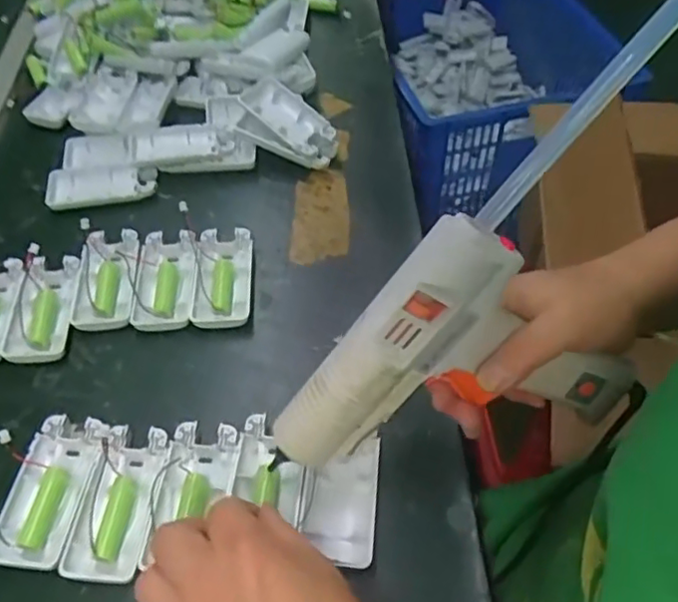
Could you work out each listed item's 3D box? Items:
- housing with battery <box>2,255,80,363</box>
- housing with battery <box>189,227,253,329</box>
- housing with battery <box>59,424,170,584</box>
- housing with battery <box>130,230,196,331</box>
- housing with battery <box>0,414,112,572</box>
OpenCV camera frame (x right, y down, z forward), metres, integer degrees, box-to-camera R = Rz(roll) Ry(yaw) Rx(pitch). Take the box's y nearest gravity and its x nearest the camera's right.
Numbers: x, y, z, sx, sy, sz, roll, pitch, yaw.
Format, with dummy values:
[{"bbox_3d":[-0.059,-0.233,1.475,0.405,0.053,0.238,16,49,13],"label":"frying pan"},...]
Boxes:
[{"bbox_3d":[-0.230,0.004,0.479,0.043,0.015,0.097,-5,53,-5],"label":"housing with battery"},{"bbox_3d":[-0.092,-0.020,0.495,0.044,0.019,0.095,-1,52,-2],"label":"housing with battery"},{"bbox_3d":[-0.138,0.124,0.385,0.042,0.016,0.094,4,52,2],"label":"housing with battery"},{"bbox_3d":[-0.139,-0.019,0.493,0.045,0.015,0.094,-3,52,-4],"label":"housing with battery"},{"bbox_3d":[-0.182,0.120,0.391,0.049,0.016,0.094,6,52,3],"label":"housing with battery"}]

